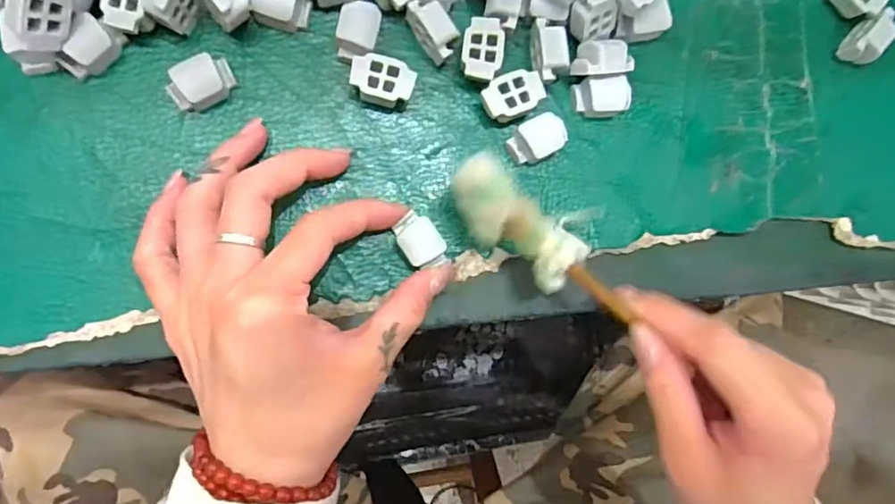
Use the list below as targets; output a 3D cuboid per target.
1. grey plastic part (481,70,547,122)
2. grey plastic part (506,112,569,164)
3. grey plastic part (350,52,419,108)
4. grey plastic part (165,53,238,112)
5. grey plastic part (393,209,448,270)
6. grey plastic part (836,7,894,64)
[{"bbox_3d":[0.029,-0.069,0.262,0.028,0.010,0.019,-26,93,-7],"label":"grey plastic part"},{"bbox_3d":[0.041,-0.051,0.266,0.026,0.012,0.018,-30,94,-7],"label":"grey plastic part"},{"bbox_3d":[-0.028,-0.073,0.256,0.026,0.014,0.021,12,88,-8],"label":"grey plastic part"},{"bbox_3d":[-0.104,-0.071,0.247,0.026,0.012,0.018,-26,93,-7],"label":"grey plastic part"},{"bbox_3d":[-0.011,-0.004,0.254,0.017,0.007,0.024,-34,96,-6],"label":"grey plastic part"},{"bbox_3d":[0.205,-0.105,0.286,0.014,0.019,0.025,27,86,-7],"label":"grey plastic part"}]

